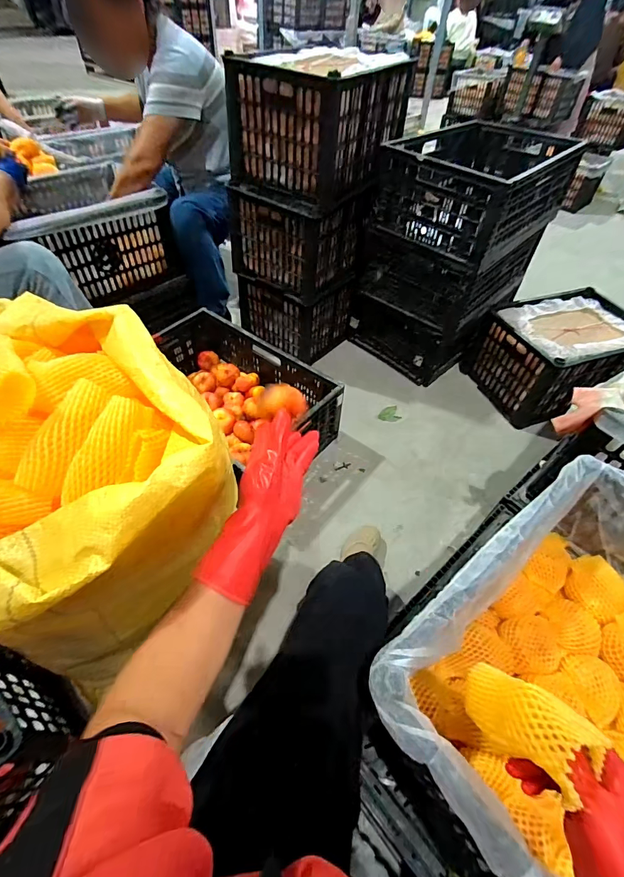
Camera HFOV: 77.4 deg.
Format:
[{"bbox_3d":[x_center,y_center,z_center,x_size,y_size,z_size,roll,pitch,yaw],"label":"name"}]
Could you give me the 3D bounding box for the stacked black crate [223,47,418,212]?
[{"bbox_3d":[0.028,-0.964,1.181,0.364,0.267,0.464,27,54,19],"label":"stacked black crate"}]

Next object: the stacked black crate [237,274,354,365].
[{"bbox_3d":[-0.072,-0.527,1.585,0.380,0.267,0.277,33,56,23],"label":"stacked black crate"}]

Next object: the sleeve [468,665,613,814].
[{"bbox_3d":[0.199,0.270,0.366,0.075,0.125,0.060,46,64,-19],"label":"sleeve"}]

